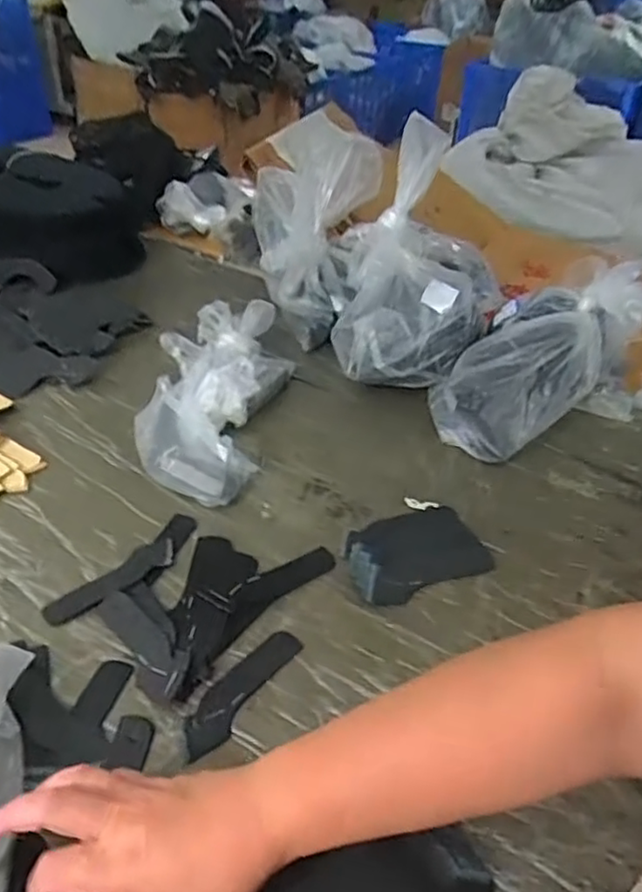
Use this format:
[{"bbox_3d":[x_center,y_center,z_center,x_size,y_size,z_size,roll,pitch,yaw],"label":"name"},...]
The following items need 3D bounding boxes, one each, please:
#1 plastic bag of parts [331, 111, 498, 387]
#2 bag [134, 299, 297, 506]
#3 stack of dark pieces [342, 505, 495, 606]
[{"bbox_3d":[0.117,-0.190,0.761,0.191,0.272,0.122,0,38,-3],"label":"plastic bag of parts"},{"bbox_3d":[-0.119,-0.071,0.764,0.133,0.072,0.305,8,39,6],"label":"bag"},{"bbox_3d":[0.086,0.096,0.622,0.128,0.014,0.090,-12,41,-18],"label":"stack of dark pieces"}]

